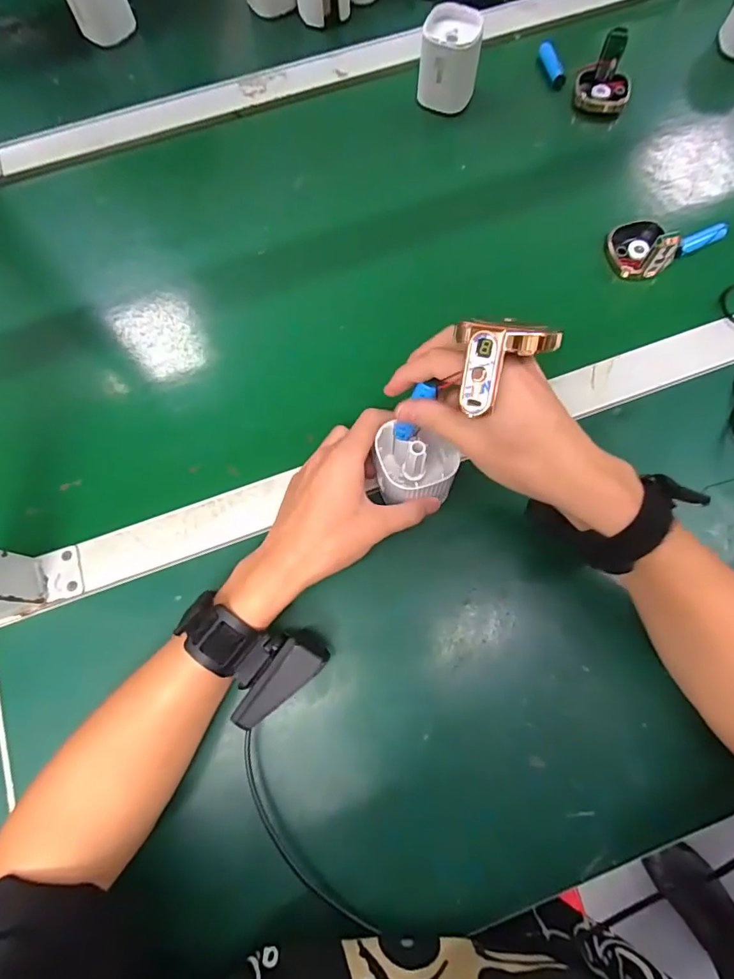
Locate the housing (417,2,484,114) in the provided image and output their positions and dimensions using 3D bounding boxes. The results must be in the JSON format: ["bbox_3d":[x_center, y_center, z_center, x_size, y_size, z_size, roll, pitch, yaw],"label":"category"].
[{"bbox_3d":[0.084,-0.434,0.501,0.058,0.066,0.061,8,73,3],"label":"housing"}]

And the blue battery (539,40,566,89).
[{"bbox_3d":[0.201,-0.459,0.533,0.017,0.017,0.054,-9,73,-2],"label":"blue battery"}]

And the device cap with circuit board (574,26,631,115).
[{"bbox_3d":[0.248,-0.428,0.507,0.058,0.049,0.051,19,74,6],"label":"device cap with circuit board"}]

